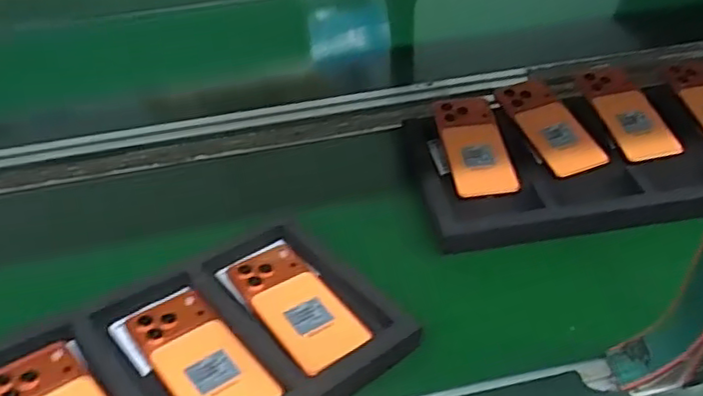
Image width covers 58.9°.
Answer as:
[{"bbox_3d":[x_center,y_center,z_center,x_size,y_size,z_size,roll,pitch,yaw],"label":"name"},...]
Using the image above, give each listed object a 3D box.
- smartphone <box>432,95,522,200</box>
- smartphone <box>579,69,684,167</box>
[{"bbox_3d":[0.152,-0.069,0.778,0.075,0.008,0.170,-6,50,-3],"label":"smartphone"},{"bbox_3d":[0.363,-0.116,0.816,0.085,0.012,0.167,-9,54,-14],"label":"smartphone"}]

